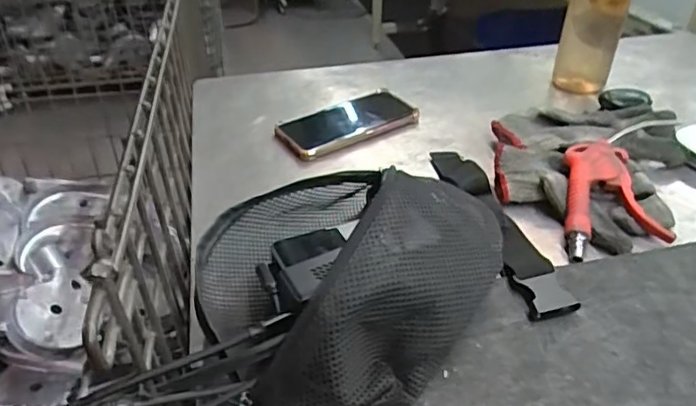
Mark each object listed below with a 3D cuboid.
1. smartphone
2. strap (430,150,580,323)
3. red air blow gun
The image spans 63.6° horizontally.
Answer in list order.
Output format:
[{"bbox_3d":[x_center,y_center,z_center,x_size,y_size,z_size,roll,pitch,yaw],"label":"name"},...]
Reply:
[{"bbox_3d":[0.001,-0.097,0.677,0.167,0.017,0.076,-21,40,-26],"label":"smartphone"},{"bbox_3d":[0.128,0.009,0.525,0.040,0.021,0.251,-9,36,-10],"label":"strap"},{"bbox_3d":[0.269,-0.025,0.550,0.111,0.038,0.236,10,37,16],"label":"red air blow gun"}]

